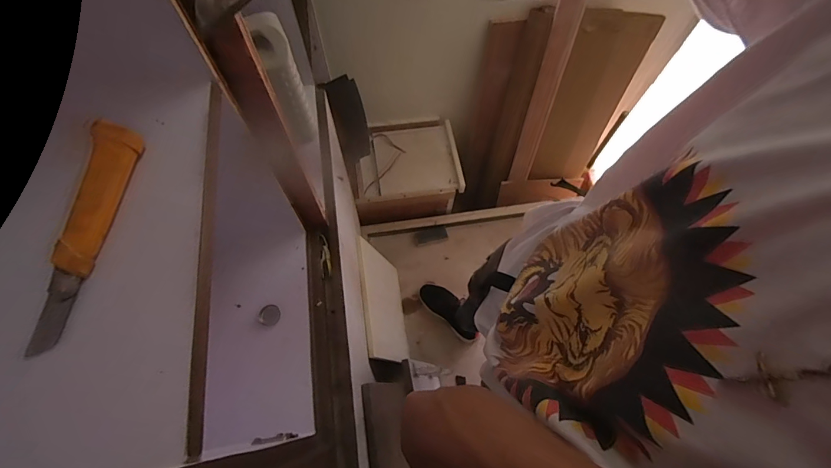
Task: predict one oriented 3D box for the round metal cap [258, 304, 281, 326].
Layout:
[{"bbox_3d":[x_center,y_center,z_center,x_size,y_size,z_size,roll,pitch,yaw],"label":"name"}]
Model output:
[{"bbox_3d":[-0.238,0.132,0.632,0.032,0.004,0.035,24,55,-11],"label":"round metal cap"}]

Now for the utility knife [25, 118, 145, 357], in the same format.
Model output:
[{"bbox_3d":[-0.251,-0.006,0.295,0.032,0.019,0.178,1,66,-1],"label":"utility knife"}]

